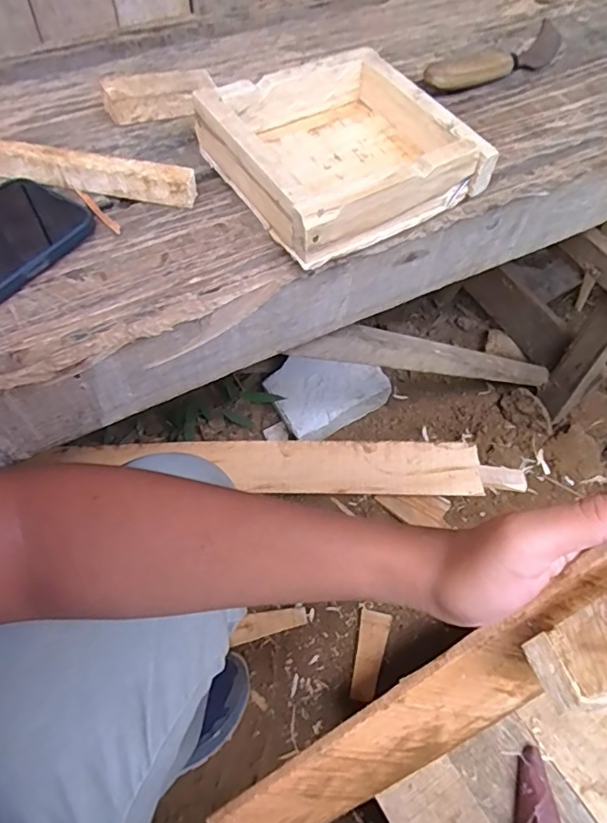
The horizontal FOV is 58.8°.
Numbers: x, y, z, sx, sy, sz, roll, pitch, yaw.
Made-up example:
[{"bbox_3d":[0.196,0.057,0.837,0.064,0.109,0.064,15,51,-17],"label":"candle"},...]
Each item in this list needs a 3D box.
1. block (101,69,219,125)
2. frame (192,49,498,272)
[{"bbox_3d":[-0.110,-0.245,0.418,0.083,0.026,0.029,-17,60,-10],"label":"block"},{"bbox_3d":[0.025,-0.183,0.374,0.151,0.045,0.148,-28,63,-16],"label":"frame"}]

